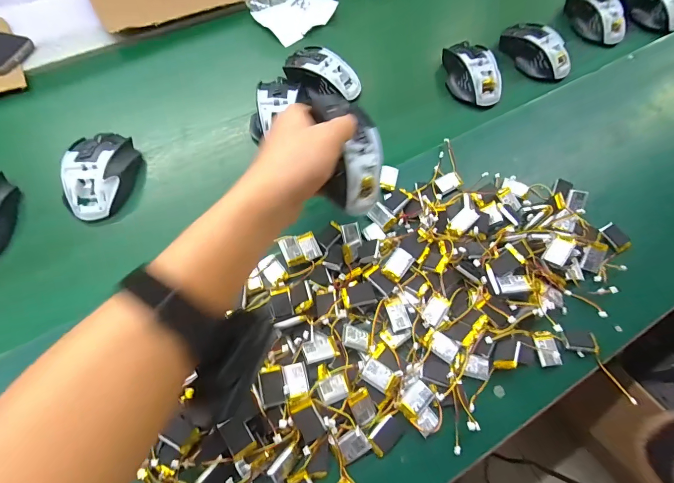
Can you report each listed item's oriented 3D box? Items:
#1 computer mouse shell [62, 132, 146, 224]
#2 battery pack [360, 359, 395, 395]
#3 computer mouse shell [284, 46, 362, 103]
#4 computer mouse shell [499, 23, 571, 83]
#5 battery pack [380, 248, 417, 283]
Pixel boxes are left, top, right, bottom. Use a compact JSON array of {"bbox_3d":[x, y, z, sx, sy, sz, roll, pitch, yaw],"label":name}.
[{"bbox_3d":[-0.280,-0.081,0.408,0.073,0.039,0.113,-3,63,-4],"label":"computer mouse shell"},{"bbox_3d":[0.037,0.119,0.307,0.027,0.004,0.020,33,65,7],"label":"battery pack"},{"bbox_3d":[-0.020,-0.240,0.492,0.113,0.037,0.054,30,66,12],"label":"computer mouse shell"},{"bbox_3d":[0.303,-0.295,0.530,0.051,0.040,0.118,-27,67,-15],"label":"computer mouse shell"},{"bbox_3d":[0.061,0.024,0.344,0.021,0.011,0.032,37,67,15],"label":"battery pack"}]

